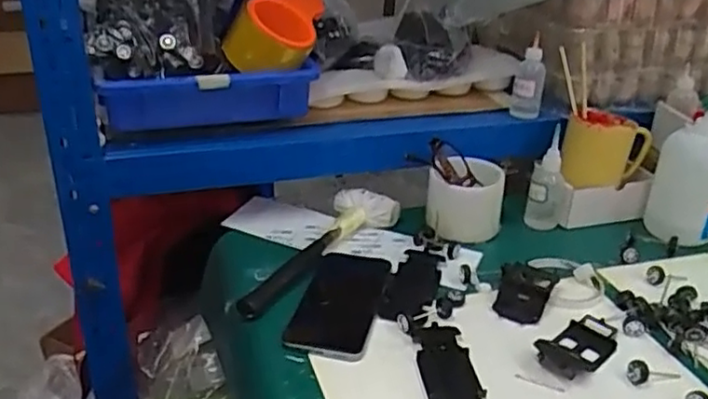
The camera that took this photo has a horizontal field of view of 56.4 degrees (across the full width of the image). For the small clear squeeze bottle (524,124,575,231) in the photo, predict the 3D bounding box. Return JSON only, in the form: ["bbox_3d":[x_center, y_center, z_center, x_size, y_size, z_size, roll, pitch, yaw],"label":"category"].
[{"bbox_3d":[0.243,-0.020,0.814,0.049,0.112,0.060,10,28,16],"label":"small clear squeeze bottle"}]

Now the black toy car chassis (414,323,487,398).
[{"bbox_3d":[0.081,0.149,0.561,0.046,0.007,0.124,-2,27,-8],"label":"black toy car chassis"}]

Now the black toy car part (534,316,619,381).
[{"bbox_3d":[0.208,0.132,0.603,0.089,0.010,0.048,-20,34,-37],"label":"black toy car part"}]

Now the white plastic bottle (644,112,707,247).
[{"bbox_3d":[0.399,-0.025,0.780,0.063,0.132,0.070,0,27,-5],"label":"white plastic bottle"}]

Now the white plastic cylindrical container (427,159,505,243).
[{"bbox_3d":[0.132,0.001,0.787,0.088,0.073,0.072,8,27,11],"label":"white plastic cylindrical container"}]

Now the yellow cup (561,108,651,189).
[{"bbox_3d":[0.312,-0.062,0.821,0.094,0.073,0.099,12,29,20],"label":"yellow cup"}]

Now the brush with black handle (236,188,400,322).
[{"bbox_3d":[-0.042,0.049,0.724,0.064,0.032,0.247,18,31,29],"label":"brush with black handle"}]

